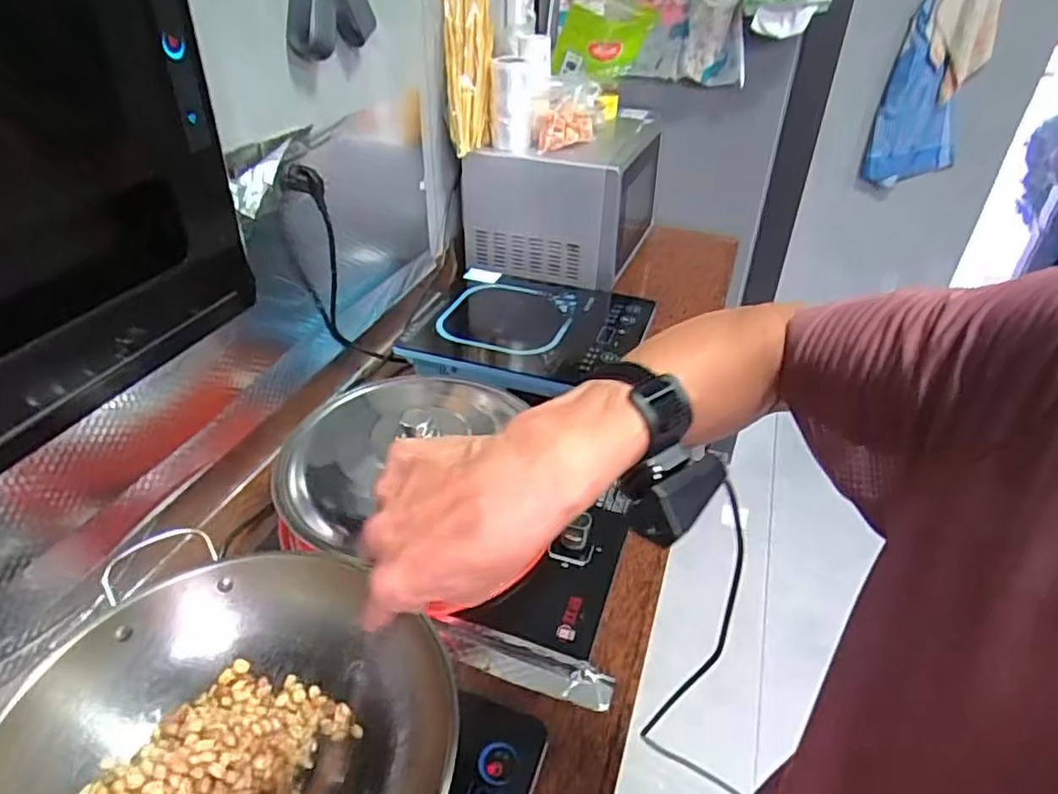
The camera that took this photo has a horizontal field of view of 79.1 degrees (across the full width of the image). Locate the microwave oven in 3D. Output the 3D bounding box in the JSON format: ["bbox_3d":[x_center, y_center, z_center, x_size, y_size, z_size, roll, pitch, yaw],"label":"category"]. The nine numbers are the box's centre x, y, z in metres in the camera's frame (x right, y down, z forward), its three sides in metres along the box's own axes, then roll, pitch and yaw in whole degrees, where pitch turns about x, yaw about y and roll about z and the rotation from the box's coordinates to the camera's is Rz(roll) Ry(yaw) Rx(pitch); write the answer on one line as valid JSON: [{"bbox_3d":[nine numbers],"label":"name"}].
[{"bbox_3d":[0.089,-0.471,1.453,0.341,0.260,0.510,14,38,17],"label":"microwave oven"}]

